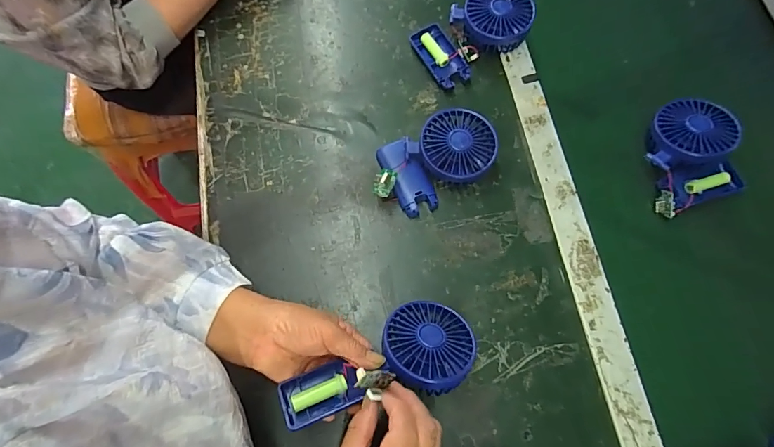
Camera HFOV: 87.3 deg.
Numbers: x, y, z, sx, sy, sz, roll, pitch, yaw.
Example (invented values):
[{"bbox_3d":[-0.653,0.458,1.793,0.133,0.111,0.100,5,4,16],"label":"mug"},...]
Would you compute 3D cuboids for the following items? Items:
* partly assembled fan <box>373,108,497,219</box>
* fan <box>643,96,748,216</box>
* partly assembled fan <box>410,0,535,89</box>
[{"bbox_3d":[0.053,-0.071,0.474,0.145,0.041,0.089,-23,74,-6],"label":"partly assembled fan"},{"bbox_3d":[0.355,-0.084,0.476,0.105,0.049,0.120,-17,74,-4],"label":"fan"},{"bbox_3d":[0.113,-0.249,0.527,0.142,0.047,0.088,-30,75,-8],"label":"partly assembled fan"}]

